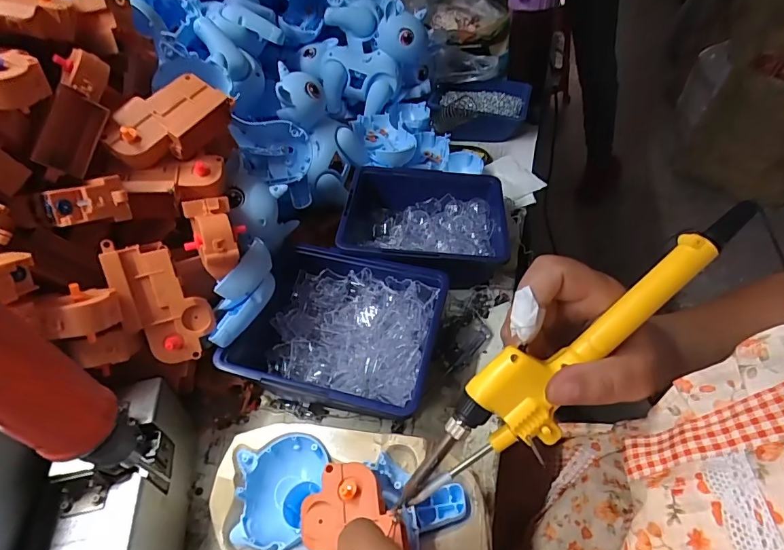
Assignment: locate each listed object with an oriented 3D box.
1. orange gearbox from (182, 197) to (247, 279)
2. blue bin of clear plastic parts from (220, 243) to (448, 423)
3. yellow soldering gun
[{"bbox_3d":[-0.131,-0.032,0.325,0.038,0.032,0.056,-19,62,-11],"label":"orange gearbox"},{"bbox_3d":[-0.045,0.054,0.388,0.165,0.069,0.143,8,47,14],"label":"blue bin of clear plastic parts"},{"bbox_3d":[0.092,0.046,0.229,0.234,0.032,0.039,-41,50,4],"label":"yellow soldering gun"}]

